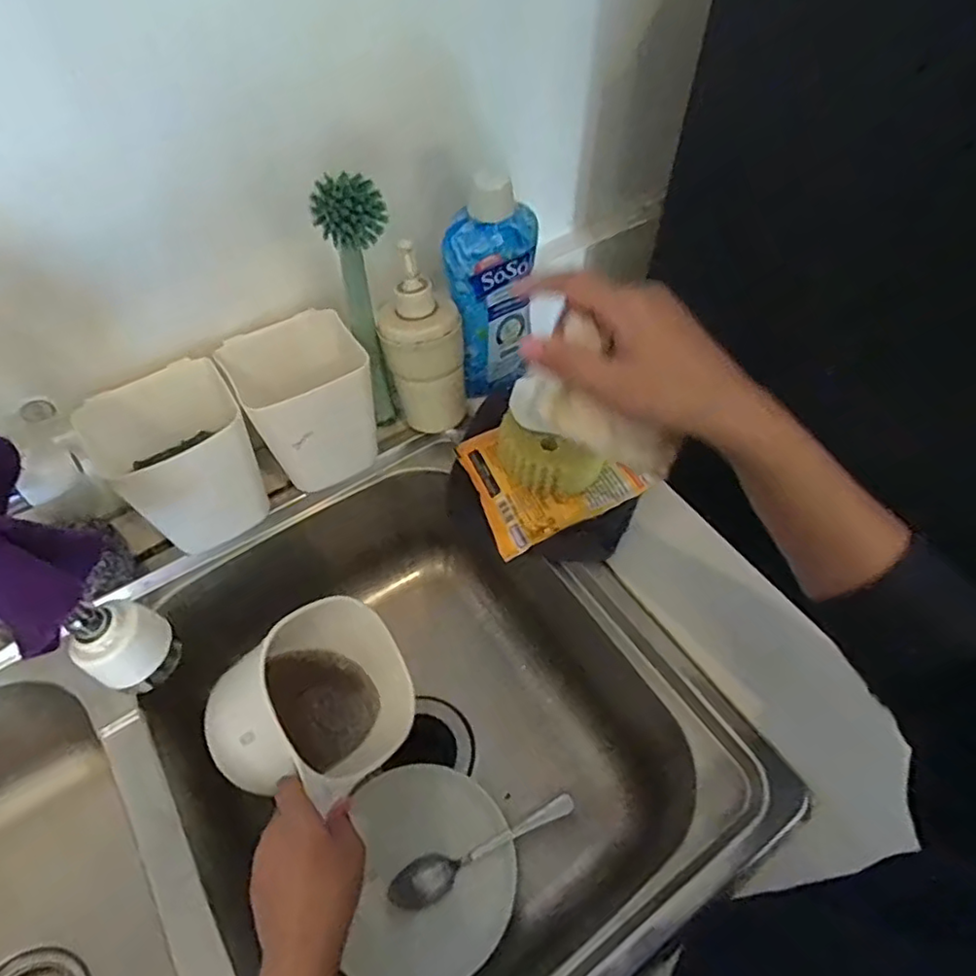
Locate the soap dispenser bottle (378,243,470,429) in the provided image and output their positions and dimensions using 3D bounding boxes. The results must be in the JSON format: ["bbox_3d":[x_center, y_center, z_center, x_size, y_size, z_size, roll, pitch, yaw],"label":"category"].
[{"bbox_3d":[-0.060,-0.131,0.585,0.076,0.167,0.061,-3,54,-3],"label":"soap dispenser bottle"}]

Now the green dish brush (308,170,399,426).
[{"bbox_3d":[-0.106,-0.144,0.550,0.048,0.271,0.046,-12,55,-9],"label":"green dish brush"}]

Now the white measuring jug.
[{"bbox_3d":[-0.159,0.194,0.557,0.152,0.125,0.149,31,40,-31],"label":"white measuring jug"}]

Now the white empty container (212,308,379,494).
[{"bbox_3d":[-0.166,-0.082,0.578,0.107,0.102,0.121,-24,58,-17],"label":"white empty container"}]

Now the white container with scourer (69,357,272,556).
[{"bbox_3d":[-0.267,-0.025,0.539,0.113,0.102,0.103,-28,59,-19],"label":"white container with scourer"}]

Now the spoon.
[{"bbox_3d":[-0.005,0.324,0.565,0.175,0.019,0.034,-24,58,-17],"label":"spoon"}]

